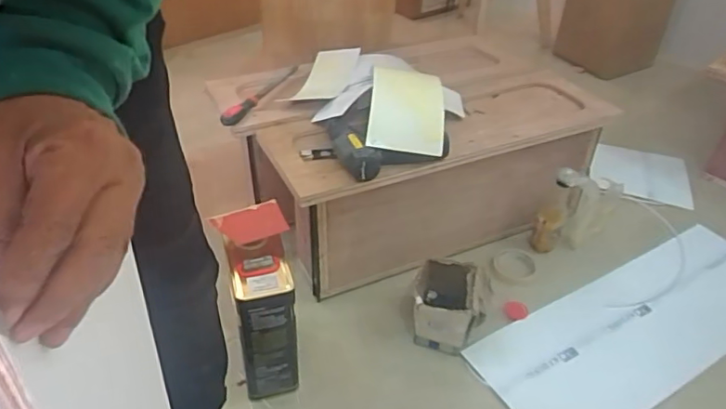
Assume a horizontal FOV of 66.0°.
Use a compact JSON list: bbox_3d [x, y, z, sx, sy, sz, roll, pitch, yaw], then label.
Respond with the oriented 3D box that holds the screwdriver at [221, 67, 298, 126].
[{"bbox_3d":[-0.208,-0.232,1.146,0.033,0.026,0.262,18,41,19],"label":"screwdriver"}]

